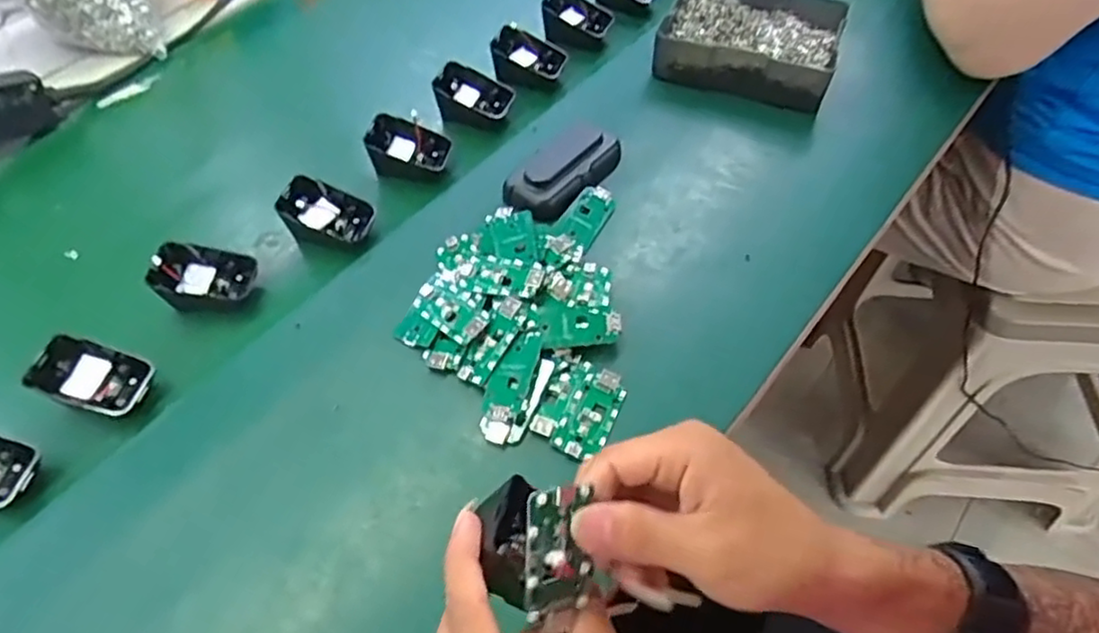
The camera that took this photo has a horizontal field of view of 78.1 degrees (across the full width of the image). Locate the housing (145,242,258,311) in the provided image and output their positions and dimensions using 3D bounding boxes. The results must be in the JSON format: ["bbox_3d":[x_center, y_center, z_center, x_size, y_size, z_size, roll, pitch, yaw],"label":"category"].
[{"bbox_3d":[-0.254,-0.028,0.502,0.064,0.045,0.049,1,54,5],"label":"housing"}]

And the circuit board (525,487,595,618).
[{"bbox_3d":[0.004,0.099,0.284,0.031,0.056,0.009,-9,12,-30],"label":"circuit board"}]

